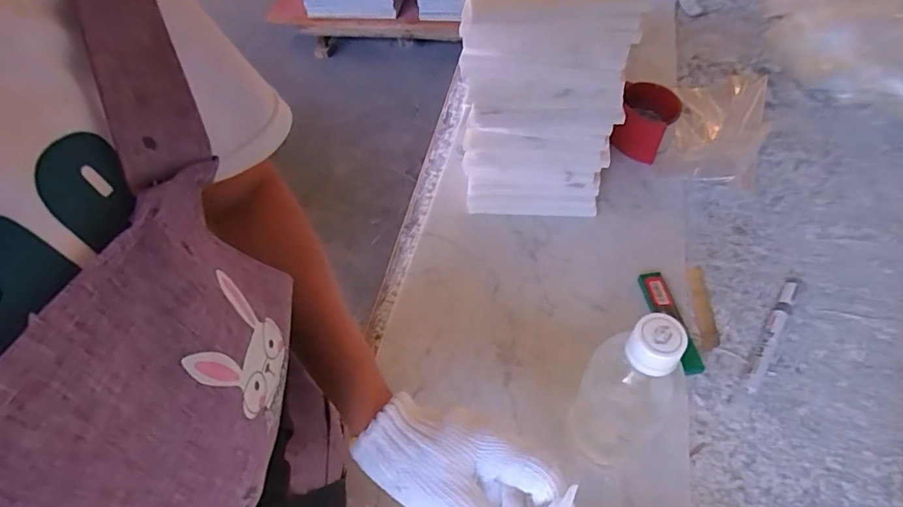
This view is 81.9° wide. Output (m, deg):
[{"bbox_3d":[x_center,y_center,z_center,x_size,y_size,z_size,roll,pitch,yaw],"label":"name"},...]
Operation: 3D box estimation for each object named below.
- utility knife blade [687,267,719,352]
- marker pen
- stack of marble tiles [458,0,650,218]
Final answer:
[{"bbox_3d":[0.267,0.058,0.554,0.020,0.006,0.100,2,54,5],"label":"utility knife blade"},{"bbox_3d":[0.326,0.076,0.525,0.017,0.014,0.159,30,61,23],"label":"marker pen"},{"bbox_3d":[0.095,-0.186,0.561,0.160,0.286,0.144,3,54,6],"label":"stack of marble tiles"}]

